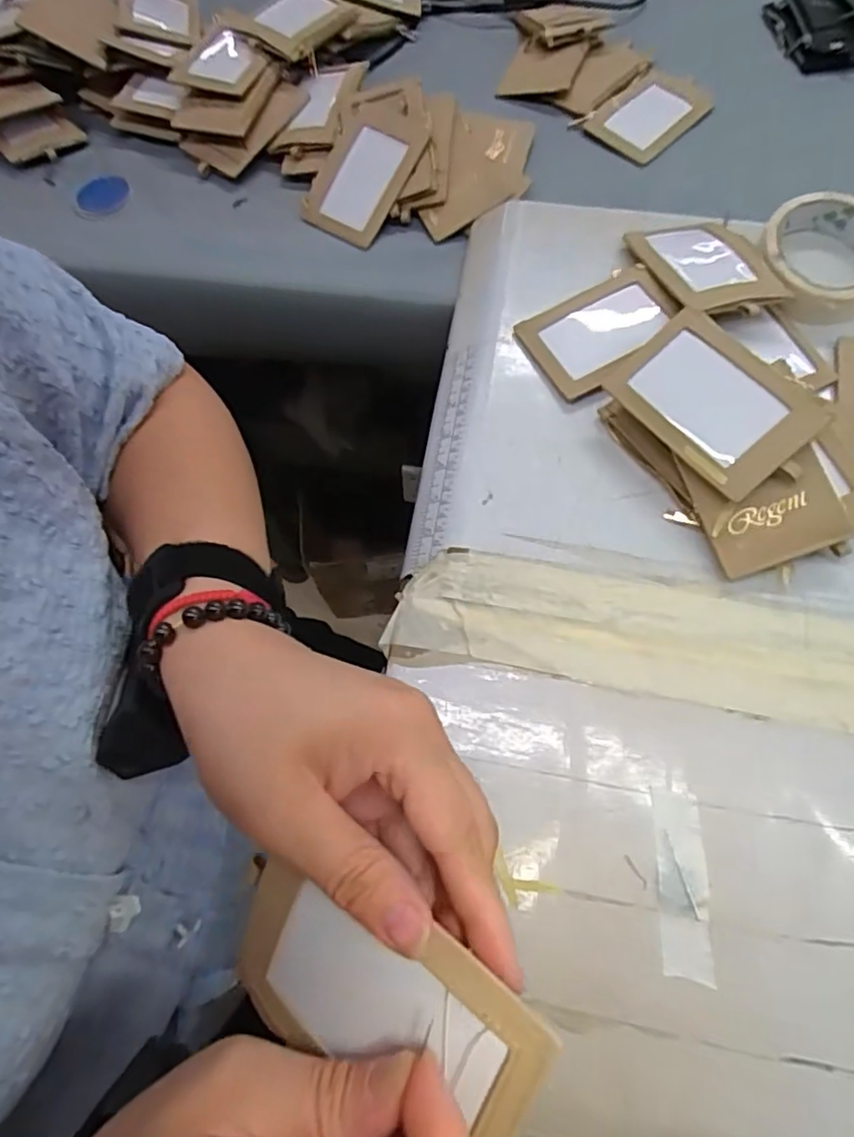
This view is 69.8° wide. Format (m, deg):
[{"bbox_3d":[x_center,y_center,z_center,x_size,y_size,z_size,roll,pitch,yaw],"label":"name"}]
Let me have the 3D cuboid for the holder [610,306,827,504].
[{"bbox_3d":[0.174,-0.102,0.372,0.070,0.009,0.110,-43,69,8],"label":"holder"}]

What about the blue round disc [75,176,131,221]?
[{"bbox_3d":[-0.296,-0.338,0.558,0.052,0.009,0.045,-34,70,-11],"label":"blue round disc"}]

